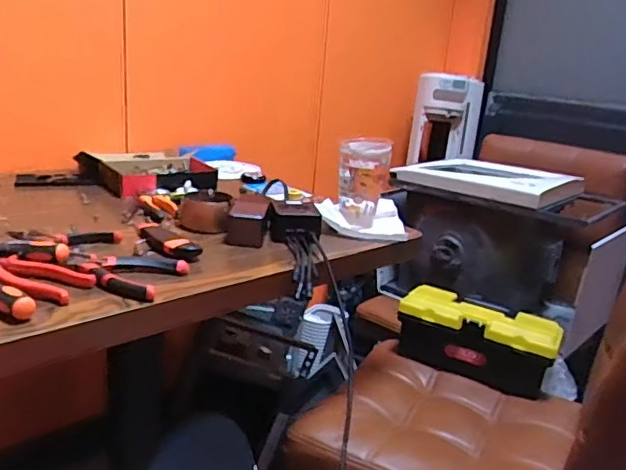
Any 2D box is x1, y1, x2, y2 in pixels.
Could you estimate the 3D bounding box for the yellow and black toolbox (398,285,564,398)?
[{"bbox_3d":[0.321,0.213,1.117,0.295,0.136,0.120,17,21,33],"label":"yellow and black toolbox"}]

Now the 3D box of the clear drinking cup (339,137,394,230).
[{"bbox_3d":[0.085,-0.092,0.958,0.081,0.144,0.097,7,17,5],"label":"clear drinking cup"}]

